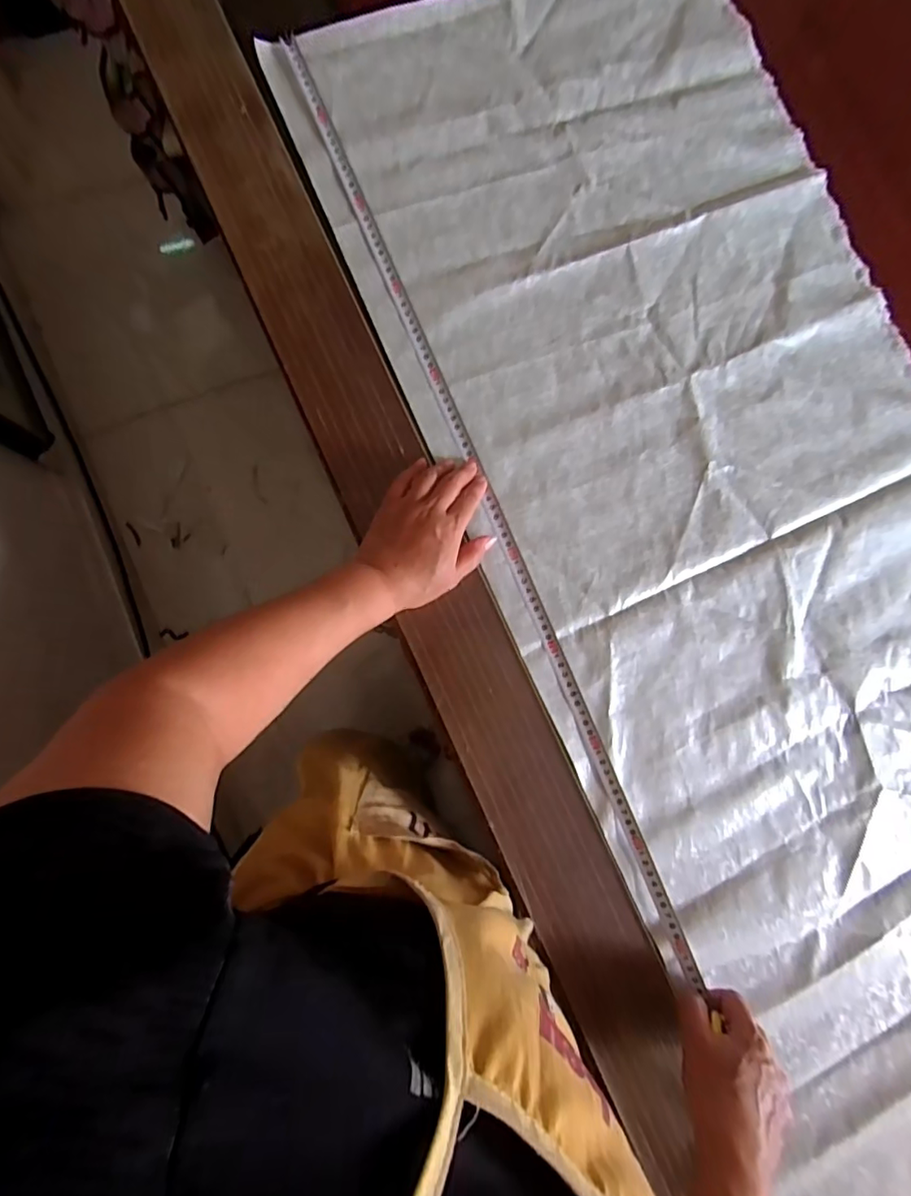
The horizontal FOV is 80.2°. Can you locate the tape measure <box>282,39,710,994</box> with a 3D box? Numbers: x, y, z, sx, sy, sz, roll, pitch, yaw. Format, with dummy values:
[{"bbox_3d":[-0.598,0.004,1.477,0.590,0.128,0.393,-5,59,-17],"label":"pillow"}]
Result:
[{"bbox_3d":[0.029,-0.109,0.537,0.025,0.011,0.992,-22,86,-9],"label":"tape measure"}]

